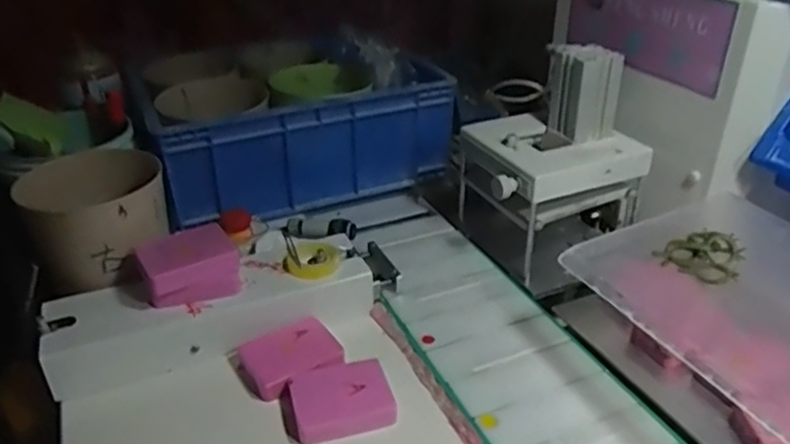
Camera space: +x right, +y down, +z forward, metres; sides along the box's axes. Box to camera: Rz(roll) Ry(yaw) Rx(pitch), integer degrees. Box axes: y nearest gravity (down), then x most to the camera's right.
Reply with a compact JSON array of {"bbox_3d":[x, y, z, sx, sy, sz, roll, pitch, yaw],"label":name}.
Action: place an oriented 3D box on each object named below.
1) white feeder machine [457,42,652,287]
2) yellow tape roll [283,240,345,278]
[{"bbox_3d":[0.144,-0.060,0.614,0.153,0.190,0.127,-11,32,-17],"label":"white feeder machine"},{"bbox_3d":[-0.071,0.033,0.560,0.049,0.016,0.049,-1,31,0],"label":"yellow tape roll"}]

